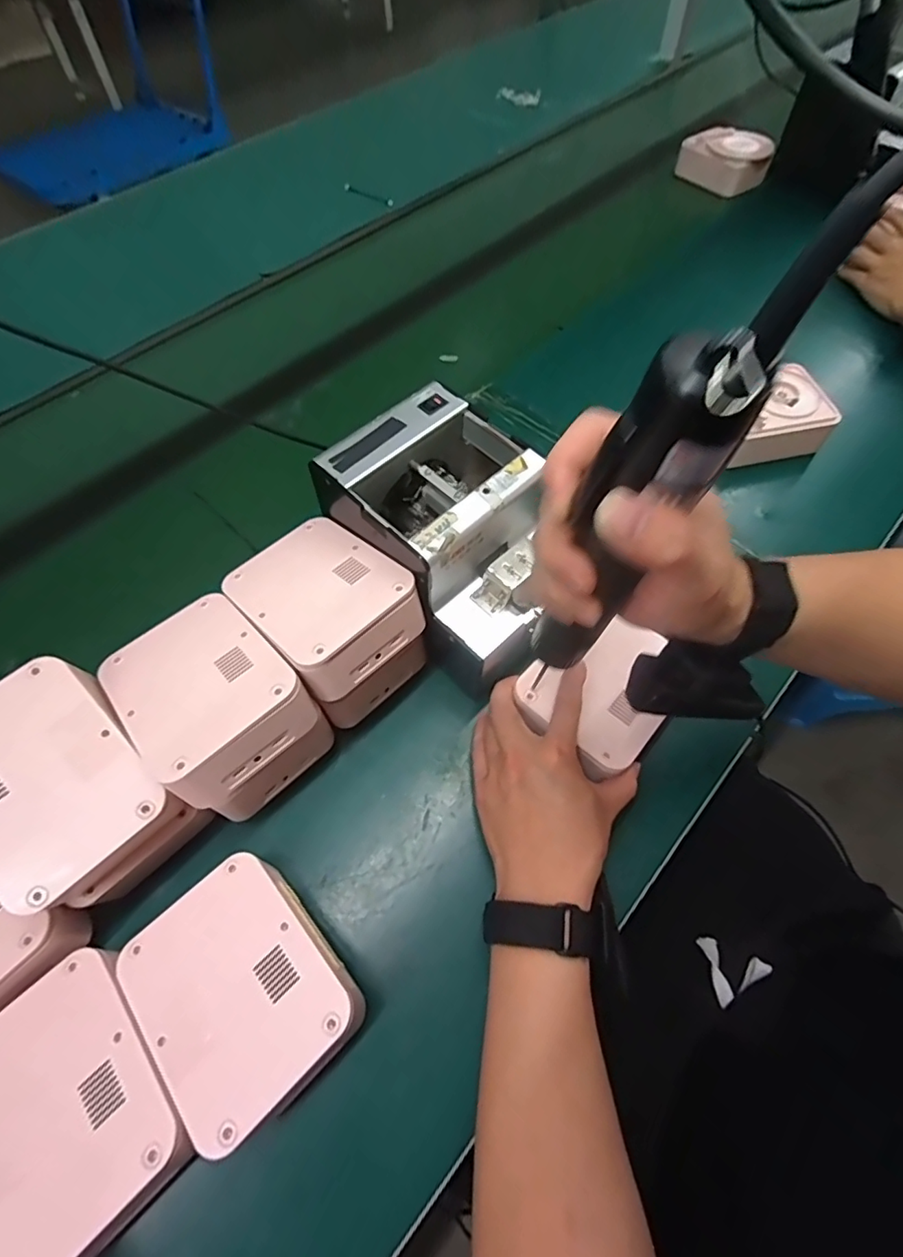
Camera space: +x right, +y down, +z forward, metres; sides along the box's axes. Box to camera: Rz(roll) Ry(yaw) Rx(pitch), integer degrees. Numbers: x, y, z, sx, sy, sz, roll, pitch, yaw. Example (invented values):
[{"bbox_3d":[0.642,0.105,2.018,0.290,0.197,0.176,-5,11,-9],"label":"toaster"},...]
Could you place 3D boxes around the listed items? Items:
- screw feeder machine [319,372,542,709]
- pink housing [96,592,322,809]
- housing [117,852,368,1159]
[{"bbox_3d":[0.005,-0.069,0.430,0.122,0.145,0.170,-39,64,-19],"label":"screw feeder machine"},{"bbox_3d":[-0.164,0.039,0.357,0.097,0.036,0.127,-40,64,-20],"label":"pink housing"},{"bbox_3d":[-0.127,0.223,0.338,0.099,0.057,0.129,-39,64,-19],"label":"housing"}]

